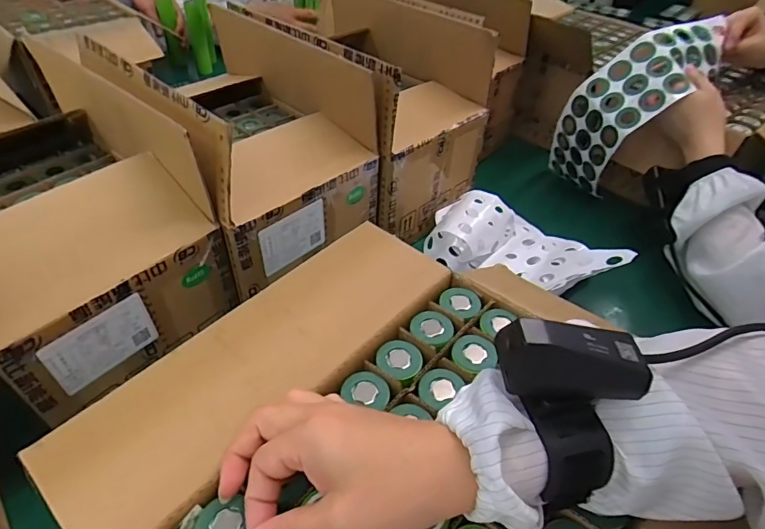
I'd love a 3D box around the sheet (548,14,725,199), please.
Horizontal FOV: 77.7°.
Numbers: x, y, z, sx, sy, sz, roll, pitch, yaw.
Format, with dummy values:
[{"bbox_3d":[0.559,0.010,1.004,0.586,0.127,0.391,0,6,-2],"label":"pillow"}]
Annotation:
[{"bbox_3d":[0.343,-0.225,0.681,0.108,0.277,0.142,23,39,-21],"label":"sheet"}]

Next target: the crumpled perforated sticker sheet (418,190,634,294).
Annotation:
[{"bbox_3d":[0.192,-0.028,0.629,0.232,0.077,0.178,29,49,24],"label":"crumpled perforated sticker sheet"}]

